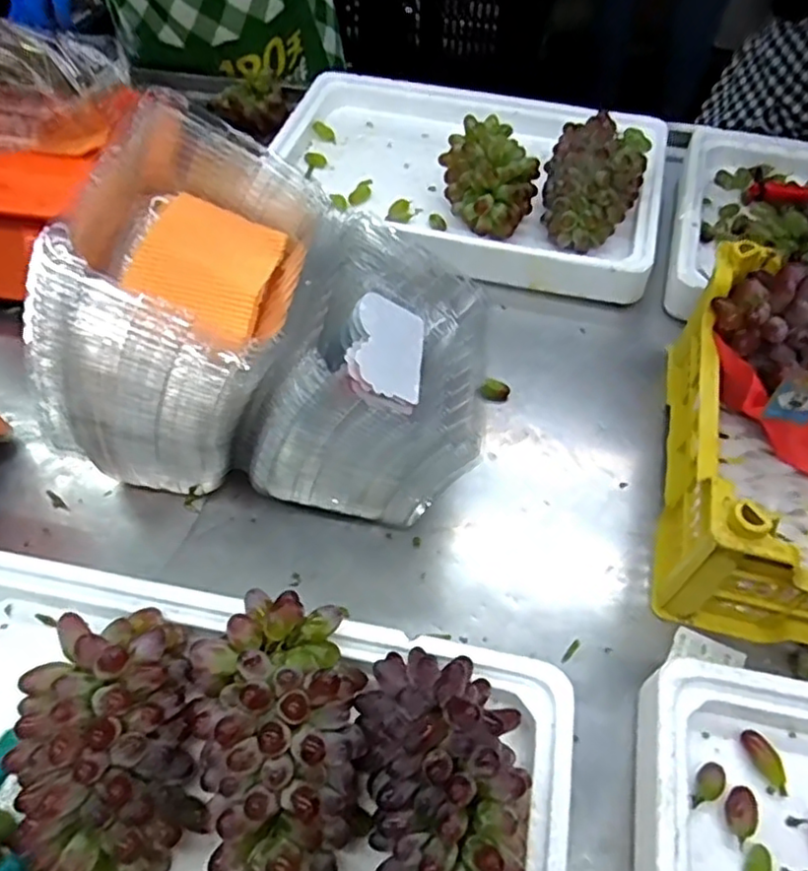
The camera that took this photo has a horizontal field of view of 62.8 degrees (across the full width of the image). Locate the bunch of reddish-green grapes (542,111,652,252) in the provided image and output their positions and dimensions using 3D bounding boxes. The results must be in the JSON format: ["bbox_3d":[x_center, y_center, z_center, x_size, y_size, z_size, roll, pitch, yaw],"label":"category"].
[{"bbox_3d":[0.212,-0.288,0.733,0.099,0.077,0.165,17,56,12],"label":"bunch of reddish-green grapes"}]

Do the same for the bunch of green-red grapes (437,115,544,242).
[{"bbox_3d":[0.095,-0.289,0.748,0.108,0.082,0.143,7,52,7],"label":"bunch of green-red grapes"}]

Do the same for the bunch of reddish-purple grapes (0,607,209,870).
[{"bbox_3d":[-0.182,0.194,0.412,0.095,0.090,0.164,-14,52,-10],"label":"bunch of reddish-purple grapes"}]

